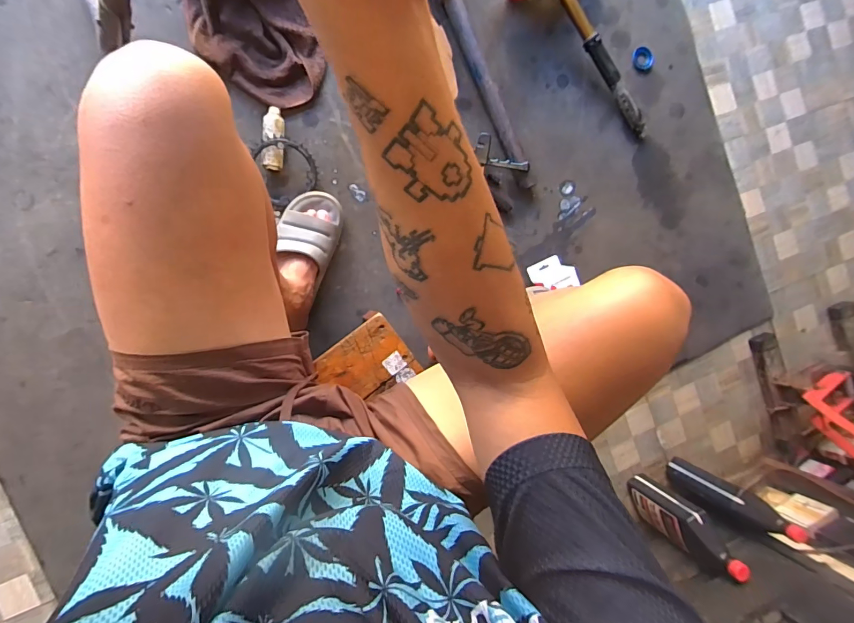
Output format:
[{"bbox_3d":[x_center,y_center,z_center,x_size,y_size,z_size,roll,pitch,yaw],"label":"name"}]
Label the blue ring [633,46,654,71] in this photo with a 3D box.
[{"bbox_3d":[0.520,-0.606,0.969,0.052,0.019,0.056,0,92,-9],"label":"blue ring"}]

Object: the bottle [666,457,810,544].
[{"bbox_3d":[0.667,0.418,0.902,0.102,0.263,0.068,33,86,-8],"label":"bottle"}]

